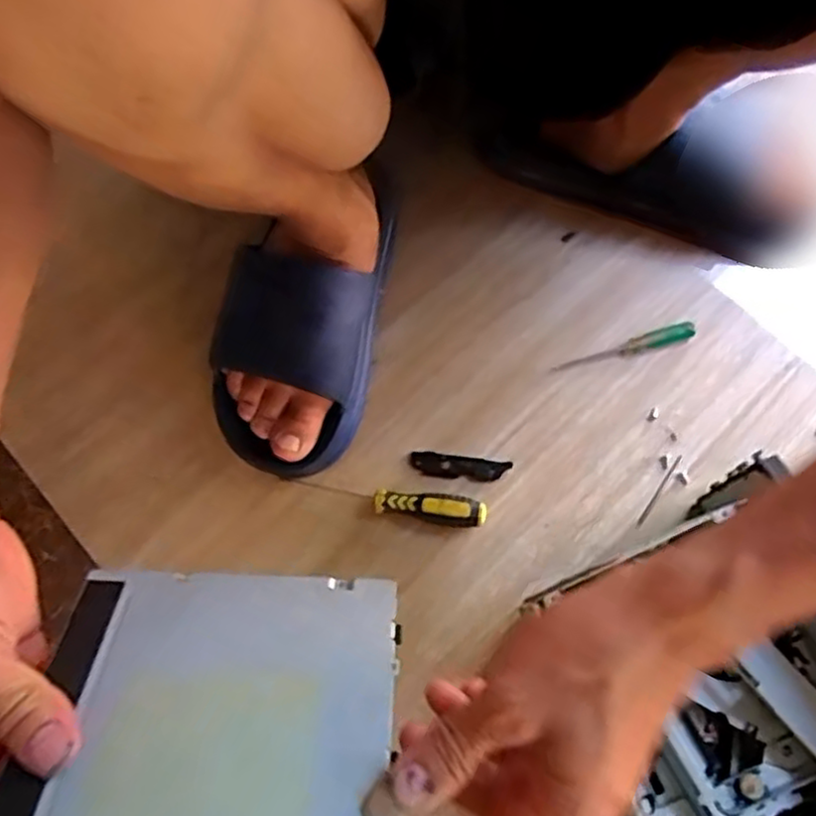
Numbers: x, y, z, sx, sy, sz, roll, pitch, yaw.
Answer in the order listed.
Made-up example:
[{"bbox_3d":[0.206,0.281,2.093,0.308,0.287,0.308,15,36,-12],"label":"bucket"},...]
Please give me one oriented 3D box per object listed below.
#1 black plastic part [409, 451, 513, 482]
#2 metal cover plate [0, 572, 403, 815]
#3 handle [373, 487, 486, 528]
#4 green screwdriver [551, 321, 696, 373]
[{"bbox_3d":[0.039,0.045,0.532,0.075,0.005,0.018,8,73,4],"label":"black plastic part"},{"bbox_3d":[-0.084,0.144,0.286,0.153,0.006,0.173,3,39,-1],"label":"metal cover plate"},{"bbox_3d":[0.016,0.075,0.512,0.081,0.023,0.022,8,73,4],"label":"handle"},{"bbox_3d":[0.171,-0.047,0.553,0.115,0.010,0.016,-16,73,-3],"label":"green screwdriver"}]

